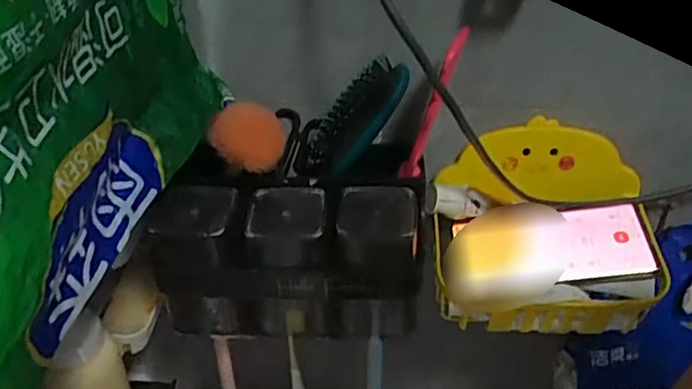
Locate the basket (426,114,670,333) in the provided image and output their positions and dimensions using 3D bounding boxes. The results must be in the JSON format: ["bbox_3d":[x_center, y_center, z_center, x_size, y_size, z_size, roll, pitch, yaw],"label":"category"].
[{"bbox_3d":[0.174,0.029,0.548,0.184,0.136,0.123,2,30,2],"label":"basket"}]

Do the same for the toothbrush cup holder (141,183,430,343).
[{"bbox_3d":[-0.044,0.055,0.510,0.210,0.116,0.075,1,30,0],"label":"toothbrush cup holder"}]

